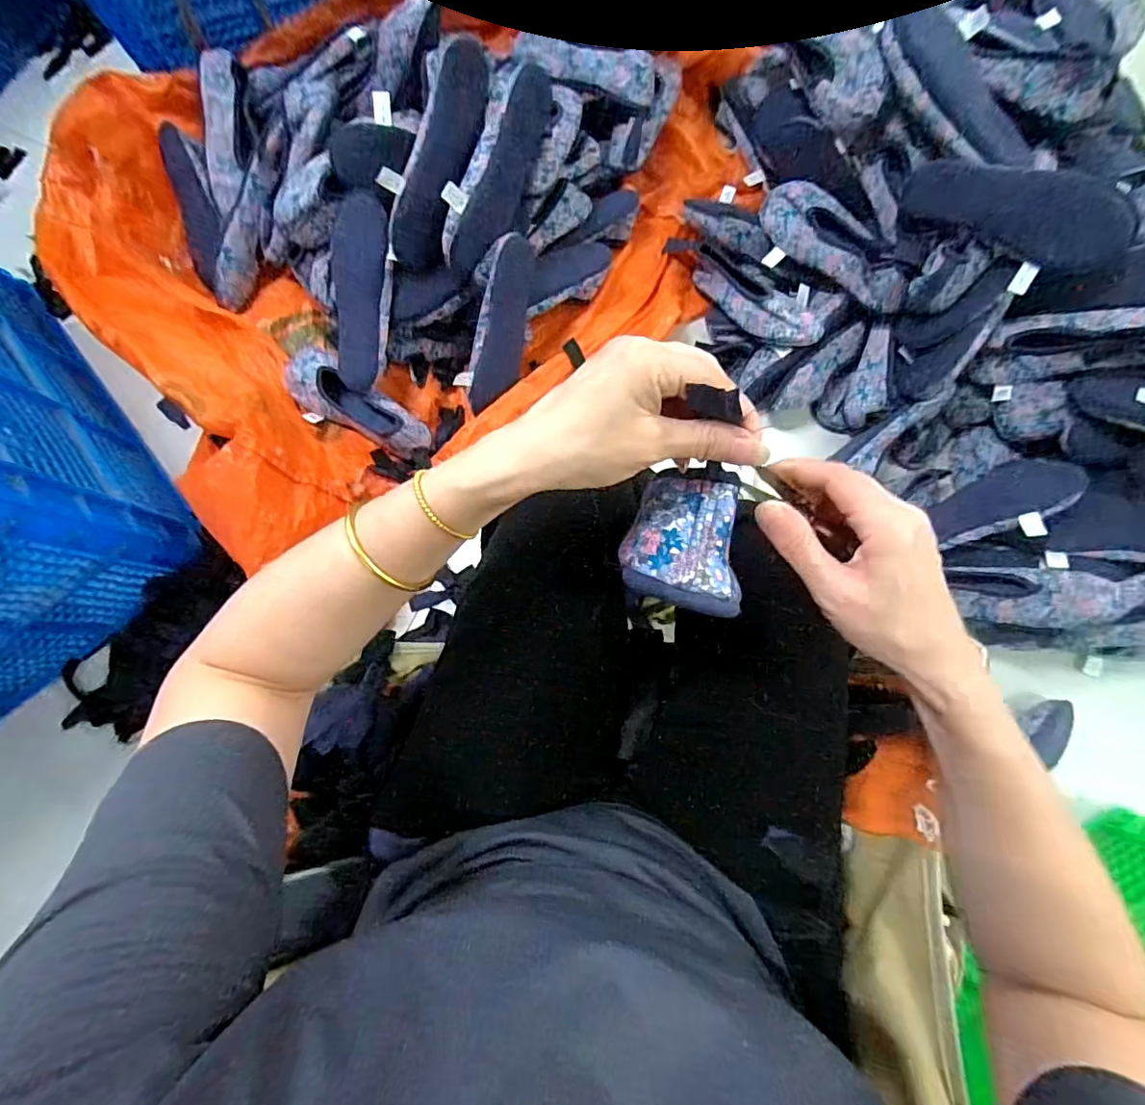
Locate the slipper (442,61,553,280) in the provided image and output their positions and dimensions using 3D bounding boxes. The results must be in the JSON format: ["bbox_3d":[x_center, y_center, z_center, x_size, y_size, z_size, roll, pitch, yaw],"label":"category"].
[{"bbox_3d":[-0.111,-0.519,0.730,0.073,0.103,0.273,28,100,6],"label":"slipper"}]

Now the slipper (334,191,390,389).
[{"bbox_3d":[-0.317,-0.383,0.811,0.092,0.041,0.262,10,109,3],"label":"slipper"}]

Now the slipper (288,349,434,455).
[{"bbox_3d":[-0.343,-0.227,0.844,0.234,0.054,0.093,36,83,7],"label":"slipper"}]

